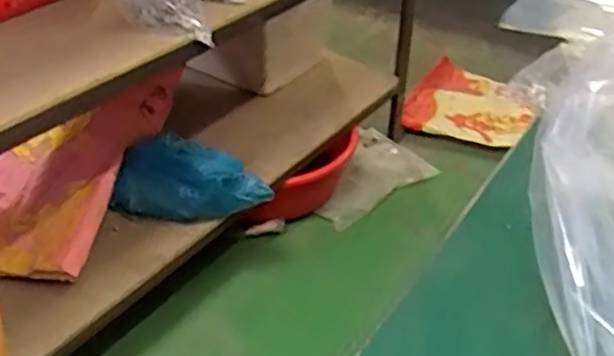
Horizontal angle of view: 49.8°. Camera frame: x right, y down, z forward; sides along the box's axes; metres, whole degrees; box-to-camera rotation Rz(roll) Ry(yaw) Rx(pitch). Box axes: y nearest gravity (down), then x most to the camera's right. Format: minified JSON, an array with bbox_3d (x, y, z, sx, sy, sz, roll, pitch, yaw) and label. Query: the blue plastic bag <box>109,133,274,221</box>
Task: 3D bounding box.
[{"bbox_3d":[-0.217,0.007,1.225,0.291,0.125,0.096,7,37,7],"label":"blue plastic bag"}]

